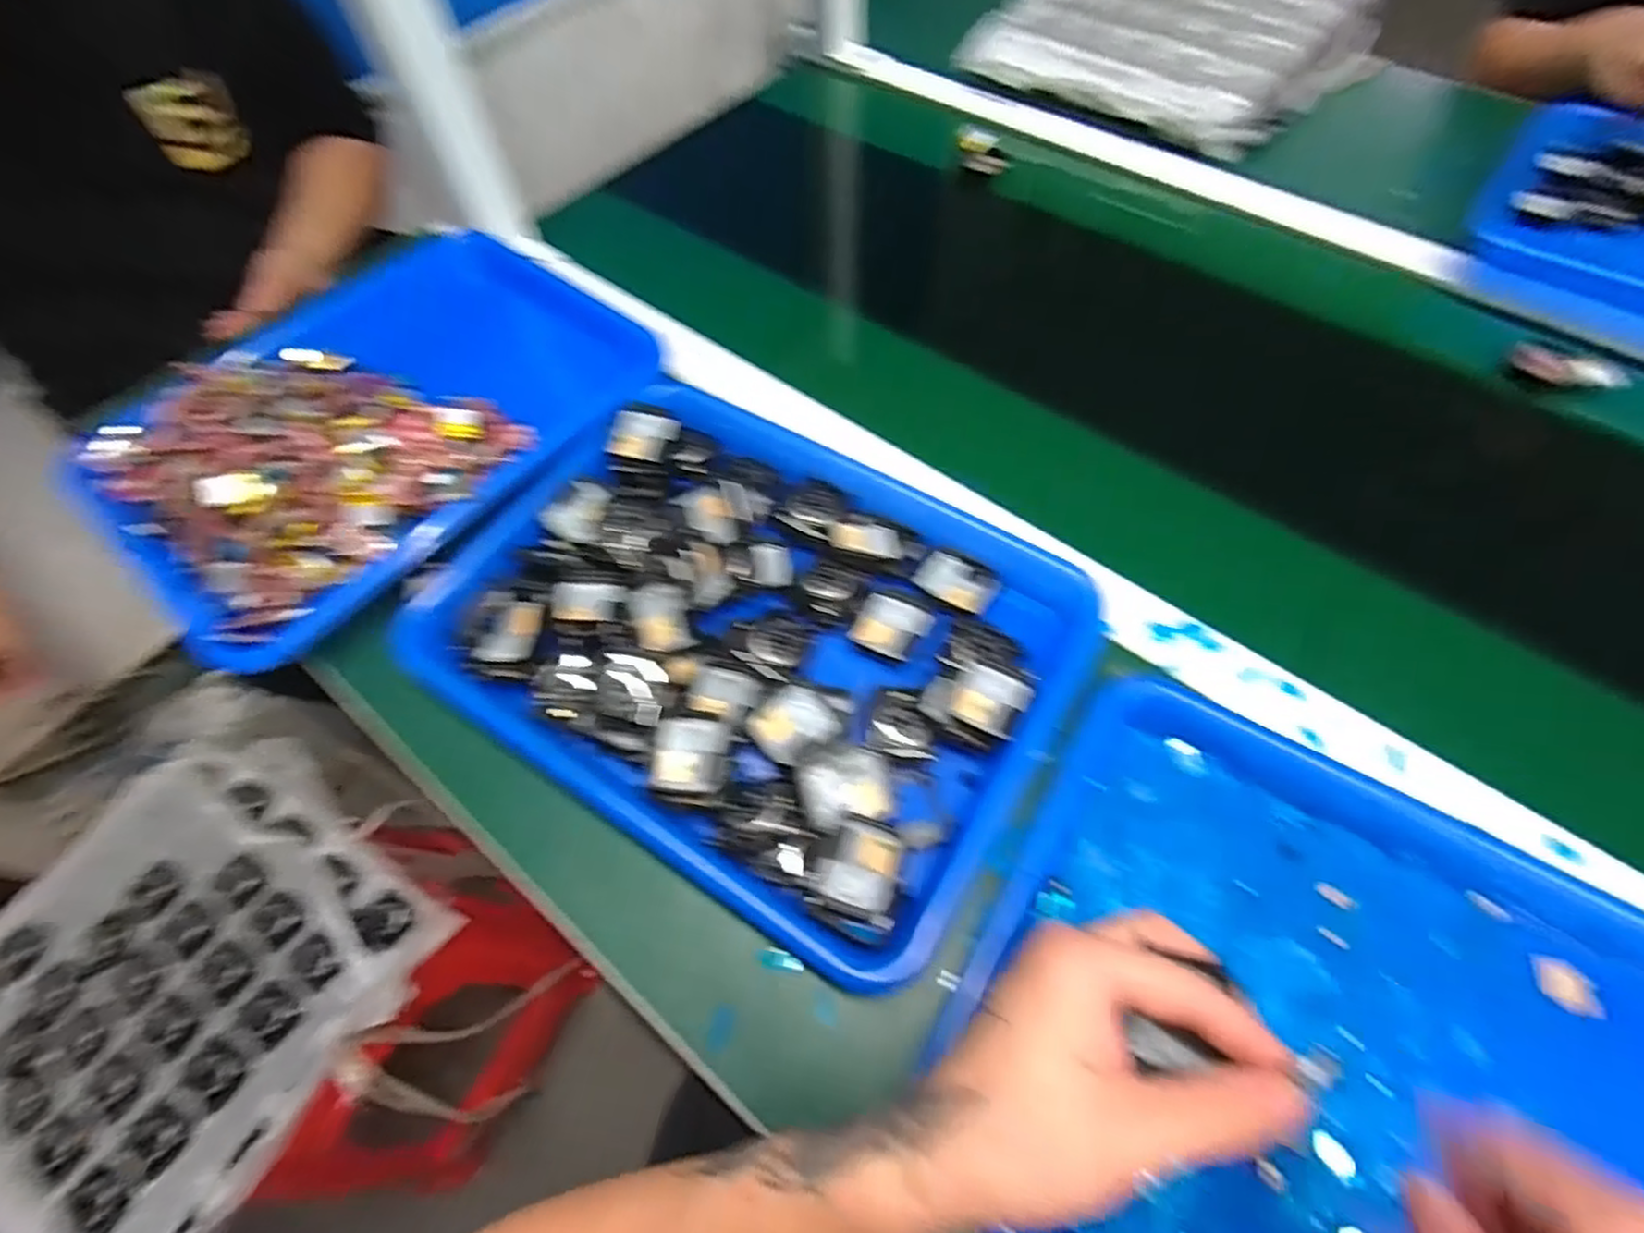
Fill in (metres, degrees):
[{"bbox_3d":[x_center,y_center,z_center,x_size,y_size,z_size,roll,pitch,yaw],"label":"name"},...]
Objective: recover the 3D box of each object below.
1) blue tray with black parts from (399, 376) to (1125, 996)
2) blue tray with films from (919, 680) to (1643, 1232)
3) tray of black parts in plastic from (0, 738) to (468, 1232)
[{"bbox_3d":[-0.039,0.003,0.414,0.344,0.034,0.260,31,66,19],"label":"blue tray with black parts"},{"bbox_3d":[0.231,0.191,0.293,0.331,0.031,0.261,26,65,17],"label":"blue tray with films"},{"bbox_3d":[-0.557,0.314,0.631,0.349,0.058,0.340,27,65,17],"label":"tray of black parts in plastic"}]

